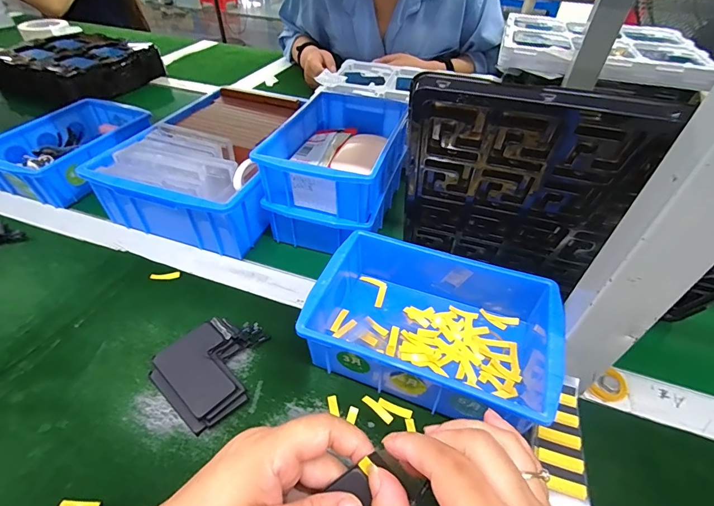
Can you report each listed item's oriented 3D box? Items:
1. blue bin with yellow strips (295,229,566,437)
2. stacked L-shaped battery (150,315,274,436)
[{"bbox_3d":[0.064,0.066,0.330,0.196,0.070,0.131,17,44,15],"label":"blue bin with yellow strips"},{"bbox_3d":[-0.121,0.098,0.325,0.084,0.021,0.093,31,49,28],"label":"stacked L-shaped battery"}]

